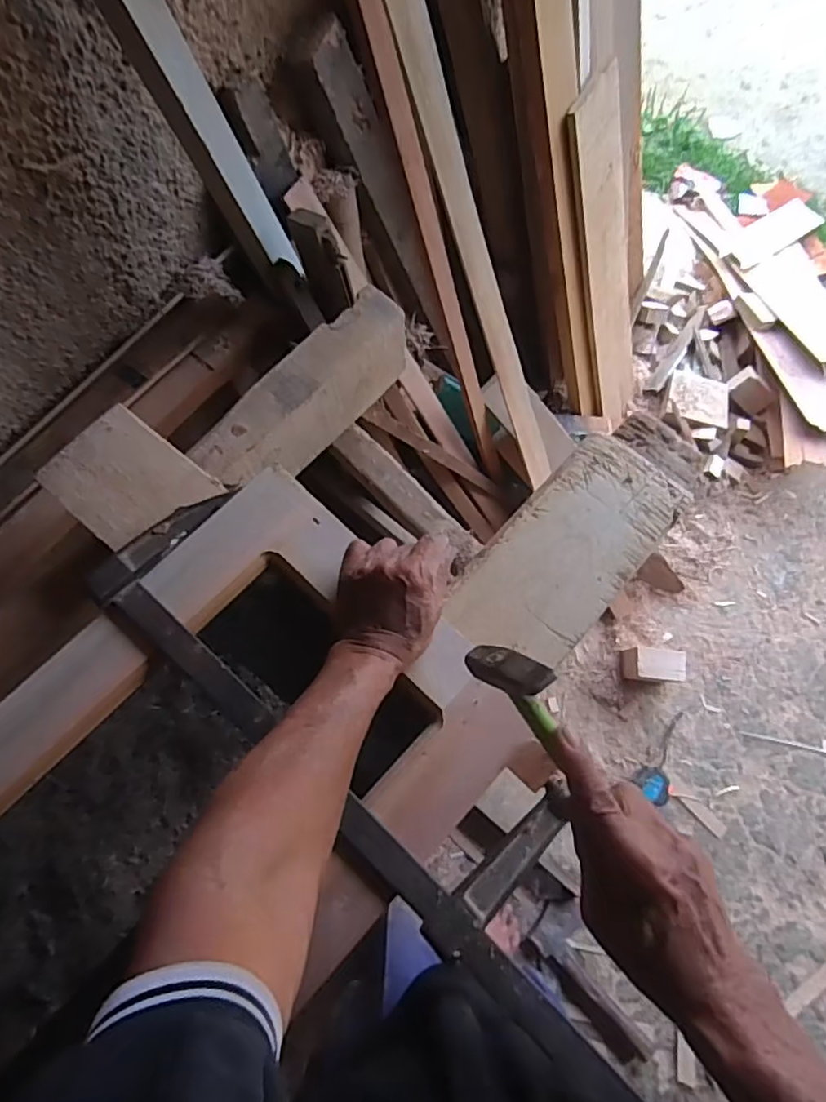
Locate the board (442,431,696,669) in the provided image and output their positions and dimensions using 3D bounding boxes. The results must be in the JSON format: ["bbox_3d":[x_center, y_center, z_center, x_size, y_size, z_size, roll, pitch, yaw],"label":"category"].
[{"bbox_3d":[0.169,-0.001,0.655,0.137,0.019,0.286,40,74,16],"label":"board"}]

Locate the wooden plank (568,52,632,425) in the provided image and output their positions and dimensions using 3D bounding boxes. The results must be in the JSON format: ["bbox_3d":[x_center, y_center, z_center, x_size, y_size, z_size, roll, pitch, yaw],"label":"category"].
[{"bbox_3d":[0.387,-0.523,1.161,0.020,0.694,0.182,21,69,32],"label":"wooden plank"}]

